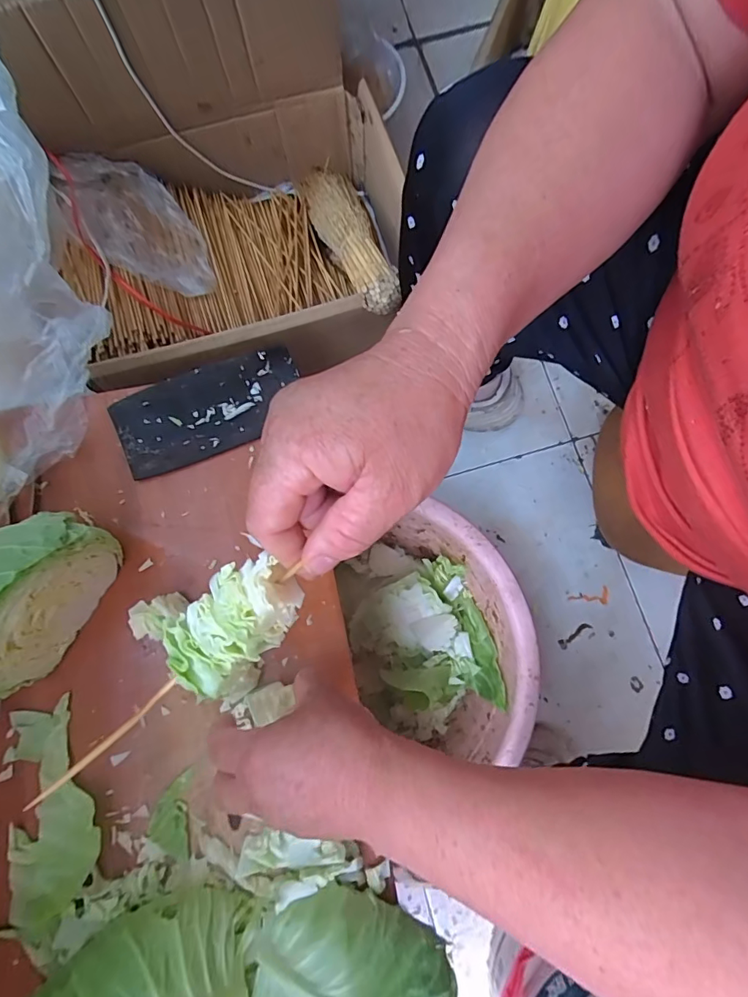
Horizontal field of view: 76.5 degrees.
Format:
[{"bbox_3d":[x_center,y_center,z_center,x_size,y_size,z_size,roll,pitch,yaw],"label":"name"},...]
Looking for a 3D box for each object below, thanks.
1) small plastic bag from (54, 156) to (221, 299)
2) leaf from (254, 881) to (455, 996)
[{"bbox_3d":[-0.270,-0.312,0.558,0.122,0.030,0.161,-18,90,-31],"label":"small plastic bag"},{"bbox_3d":[-0.012,0.332,0.322,0.135,0.049,0.095,5,77,1],"label":"leaf"}]

